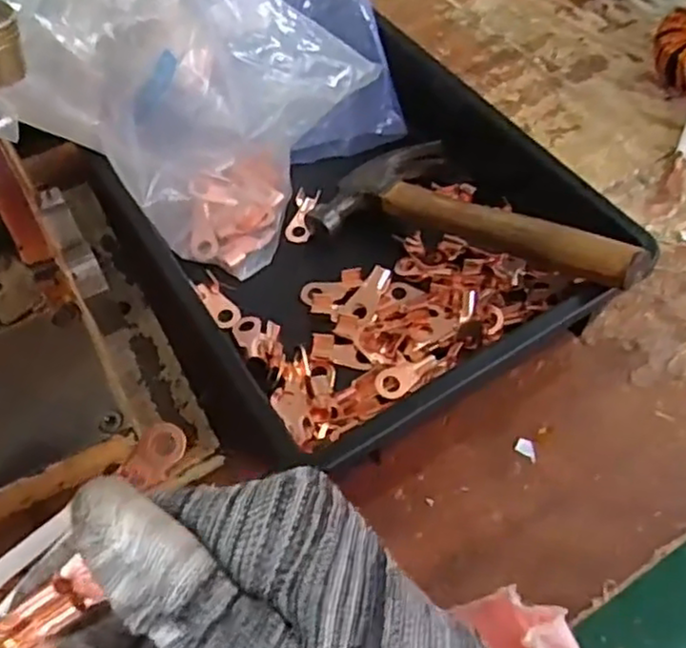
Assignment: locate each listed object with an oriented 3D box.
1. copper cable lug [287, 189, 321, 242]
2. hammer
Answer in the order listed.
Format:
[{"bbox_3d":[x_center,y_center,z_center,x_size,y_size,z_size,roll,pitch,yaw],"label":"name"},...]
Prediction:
[{"bbox_3d":[-0.028,-0.078,0.501,0.017,0.006,0.043,13,75,9],"label":"copper cable lug"},{"bbox_3d":[0.083,-0.063,0.442,0.215,0.023,0.100,27,60,39],"label":"hammer"}]

